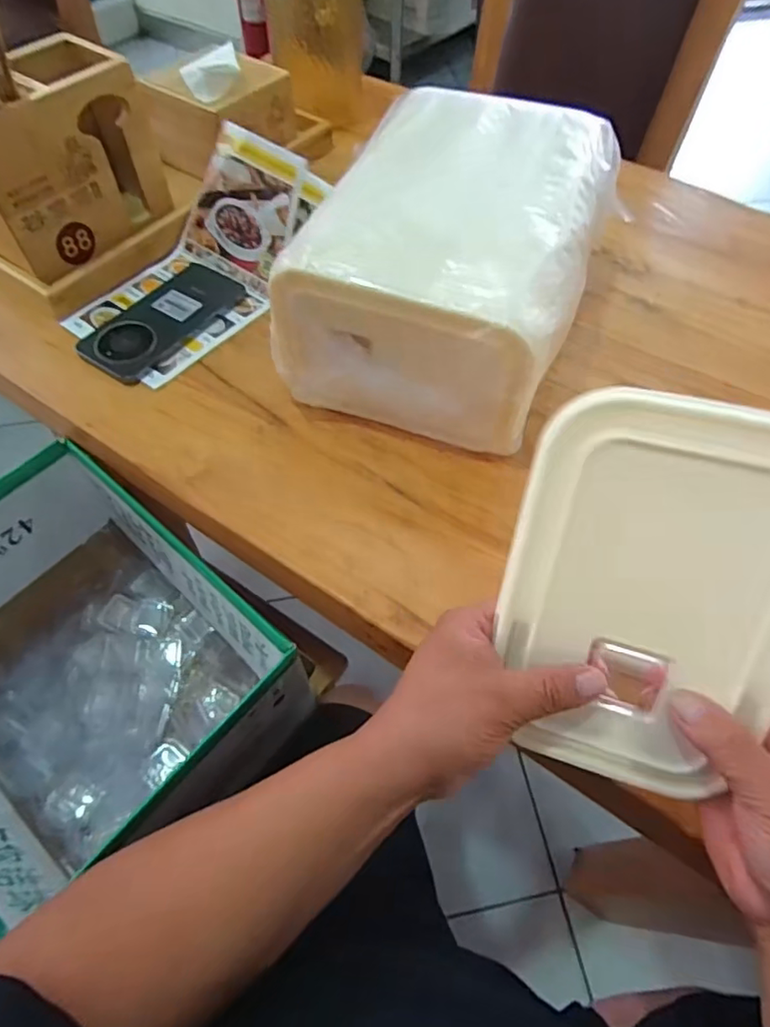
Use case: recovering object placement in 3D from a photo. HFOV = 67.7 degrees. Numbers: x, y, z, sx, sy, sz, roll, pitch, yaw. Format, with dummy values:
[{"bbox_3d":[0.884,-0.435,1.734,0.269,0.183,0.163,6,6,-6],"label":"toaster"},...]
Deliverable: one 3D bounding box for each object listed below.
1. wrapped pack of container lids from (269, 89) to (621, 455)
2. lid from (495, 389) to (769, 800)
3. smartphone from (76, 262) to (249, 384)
[{"bbox_3d":[0.062,-0.214,0.497,0.198,0.142,0.292,20,60,10],"label":"wrapped pack of container lids"},{"bbox_3d":[0.127,0.045,0.275,0.133,0.195,0.011,13,24,16],"label":"lid"},{"bbox_3d":[-0.213,-0.188,0.546,0.086,0.008,0.162,30,62,16],"label":"smartphone"}]

